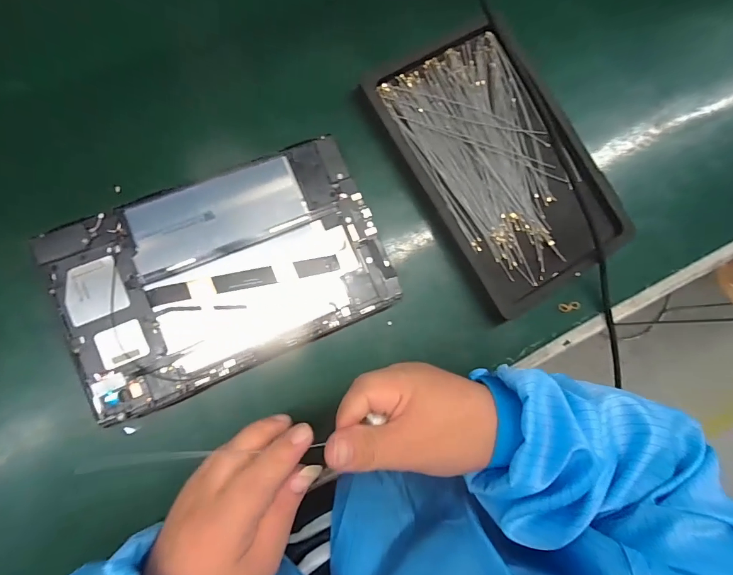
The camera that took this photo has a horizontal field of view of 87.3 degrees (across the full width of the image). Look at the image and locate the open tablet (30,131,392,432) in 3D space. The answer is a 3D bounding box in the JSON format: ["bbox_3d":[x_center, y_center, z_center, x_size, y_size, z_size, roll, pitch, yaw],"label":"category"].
[{"bbox_3d":[-0.108,-0.013,0.303,0.235,0.018,0.150,-24,87,-9],"label":"open tablet"}]

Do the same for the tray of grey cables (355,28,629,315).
[{"bbox_3d":[0.120,-0.112,0.345,0.150,0.018,0.241,-31,88,-10],"label":"tray of grey cables"}]

